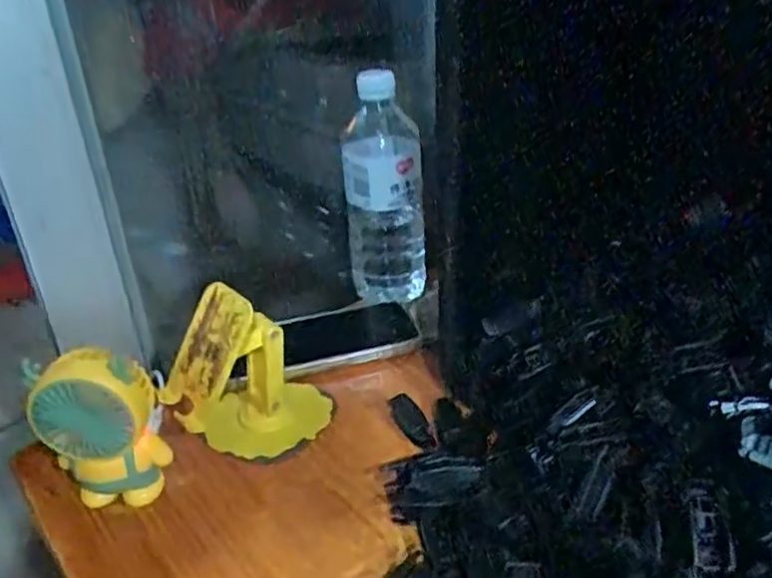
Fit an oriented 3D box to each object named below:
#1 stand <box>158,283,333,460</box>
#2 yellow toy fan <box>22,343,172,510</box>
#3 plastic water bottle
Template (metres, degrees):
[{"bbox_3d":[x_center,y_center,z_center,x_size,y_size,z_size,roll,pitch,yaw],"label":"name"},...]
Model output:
[{"bbox_3d":[-0.100,0.055,0.481,0.114,0.110,0.076,-14,30,-19],"label":"stand"},{"bbox_3d":[-0.176,0.094,0.425,0.064,0.127,0.034,2,28,9],"label":"yellow toy fan"},{"bbox_3d":[-0.002,-0.092,0.633,0.070,0.209,0.069,-4,28,-1],"label":"plastic water bottle"}]

